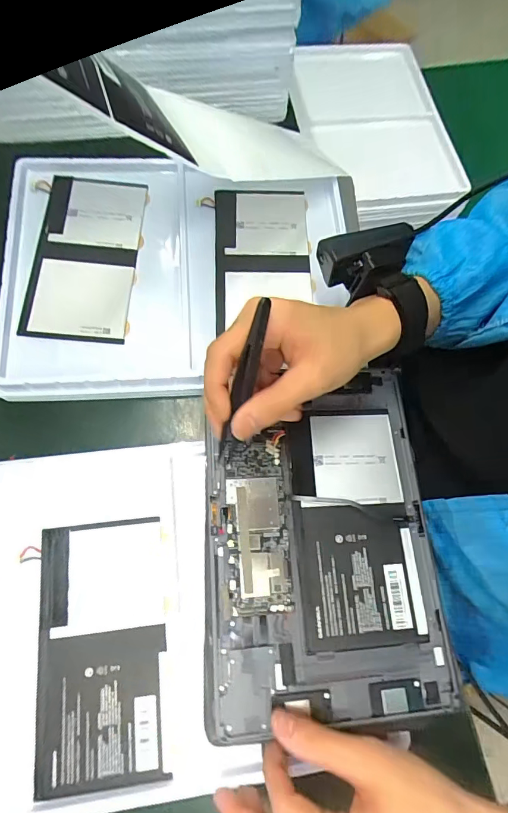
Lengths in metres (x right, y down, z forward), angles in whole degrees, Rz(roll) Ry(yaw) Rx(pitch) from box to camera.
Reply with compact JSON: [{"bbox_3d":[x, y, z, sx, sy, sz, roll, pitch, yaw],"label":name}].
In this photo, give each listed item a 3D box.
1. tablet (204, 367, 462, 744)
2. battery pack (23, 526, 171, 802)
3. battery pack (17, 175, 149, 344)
[{"bbox_3d":[0.049,0.095,0.319,0.171,0.005,0.240,-2,70,-8],"label":"tablet"},{"bbox_3d":[-0.112,0.176,0.311,0.091,0.004,0.171,-5,73,-6],"label":"battery pack"},{"bbox_3d":[-0.155,-0.143,0.392,0.091,0.013,0.173,2,76,-3],"label":"battery pack"}]

